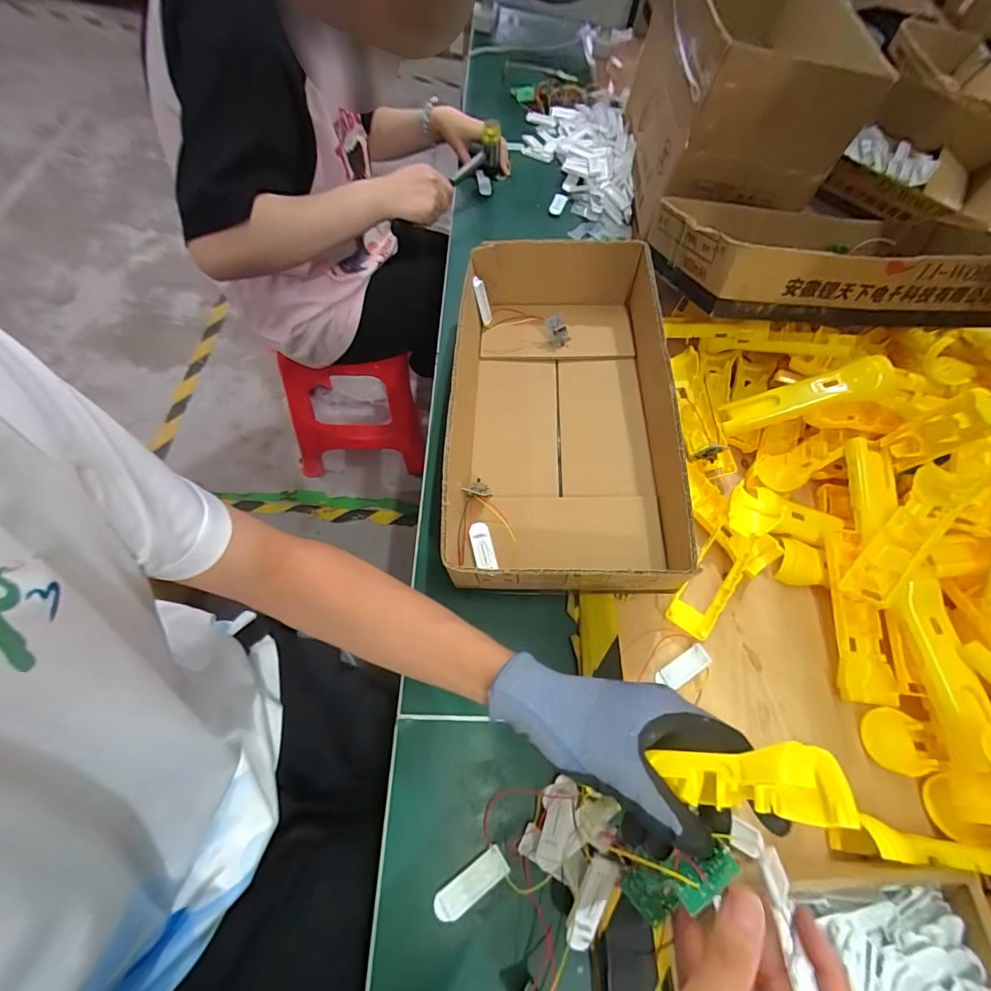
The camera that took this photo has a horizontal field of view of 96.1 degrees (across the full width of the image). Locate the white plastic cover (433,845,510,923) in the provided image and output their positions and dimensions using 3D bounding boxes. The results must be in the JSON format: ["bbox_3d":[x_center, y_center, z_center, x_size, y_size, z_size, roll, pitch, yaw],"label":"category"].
[{"bbox_3d":[-0.018,0.292,0.333,0.056,0.008,0.022,-29,70,-20],"label":"white plastic cover"}]

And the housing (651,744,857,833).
[{"bbox_3d":[0.134,0.152,0.236,0.046,0.084,0.027,49,47,-21],"label":"housing"}]

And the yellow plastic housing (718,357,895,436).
[{"bbox_3d":[0.338,-0.108,0.492,0.165,0.024,0.037,-16,63,17],"label":"yellow plastic housing"}]

